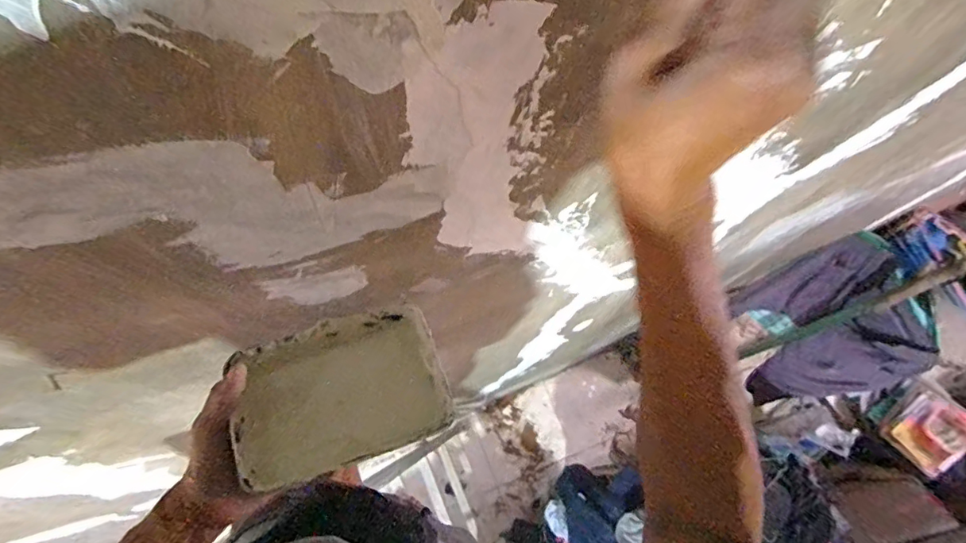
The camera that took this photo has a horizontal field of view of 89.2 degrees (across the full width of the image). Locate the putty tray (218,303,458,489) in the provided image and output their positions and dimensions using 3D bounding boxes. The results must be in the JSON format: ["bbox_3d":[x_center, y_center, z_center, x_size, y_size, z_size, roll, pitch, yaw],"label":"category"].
[{"bbox_3d":[-0.120,0.102,0.419,0.166,0.032,0.118,-18,70,-10],"label":"putty tray"}]

